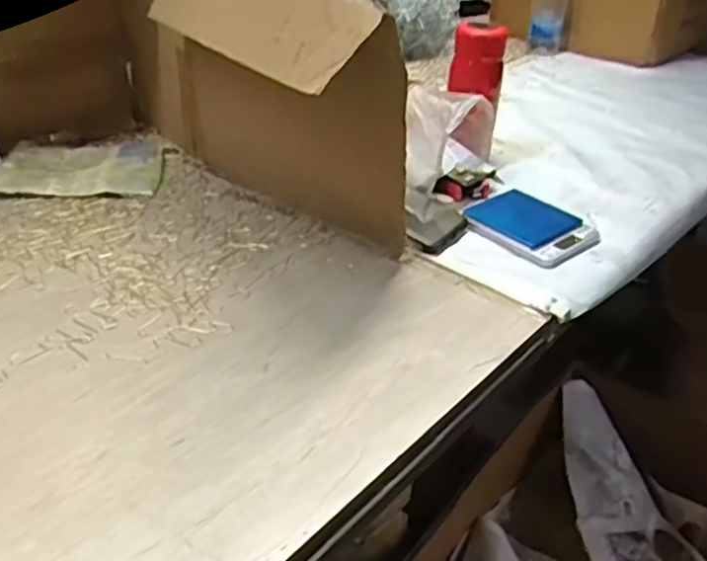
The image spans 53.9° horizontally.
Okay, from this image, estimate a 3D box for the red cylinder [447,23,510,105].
[{"bbox_3d":[0.164,-0.290,0.919,0.067,0.085,0.062,11,34,12],"label":"red cylinder"}]

